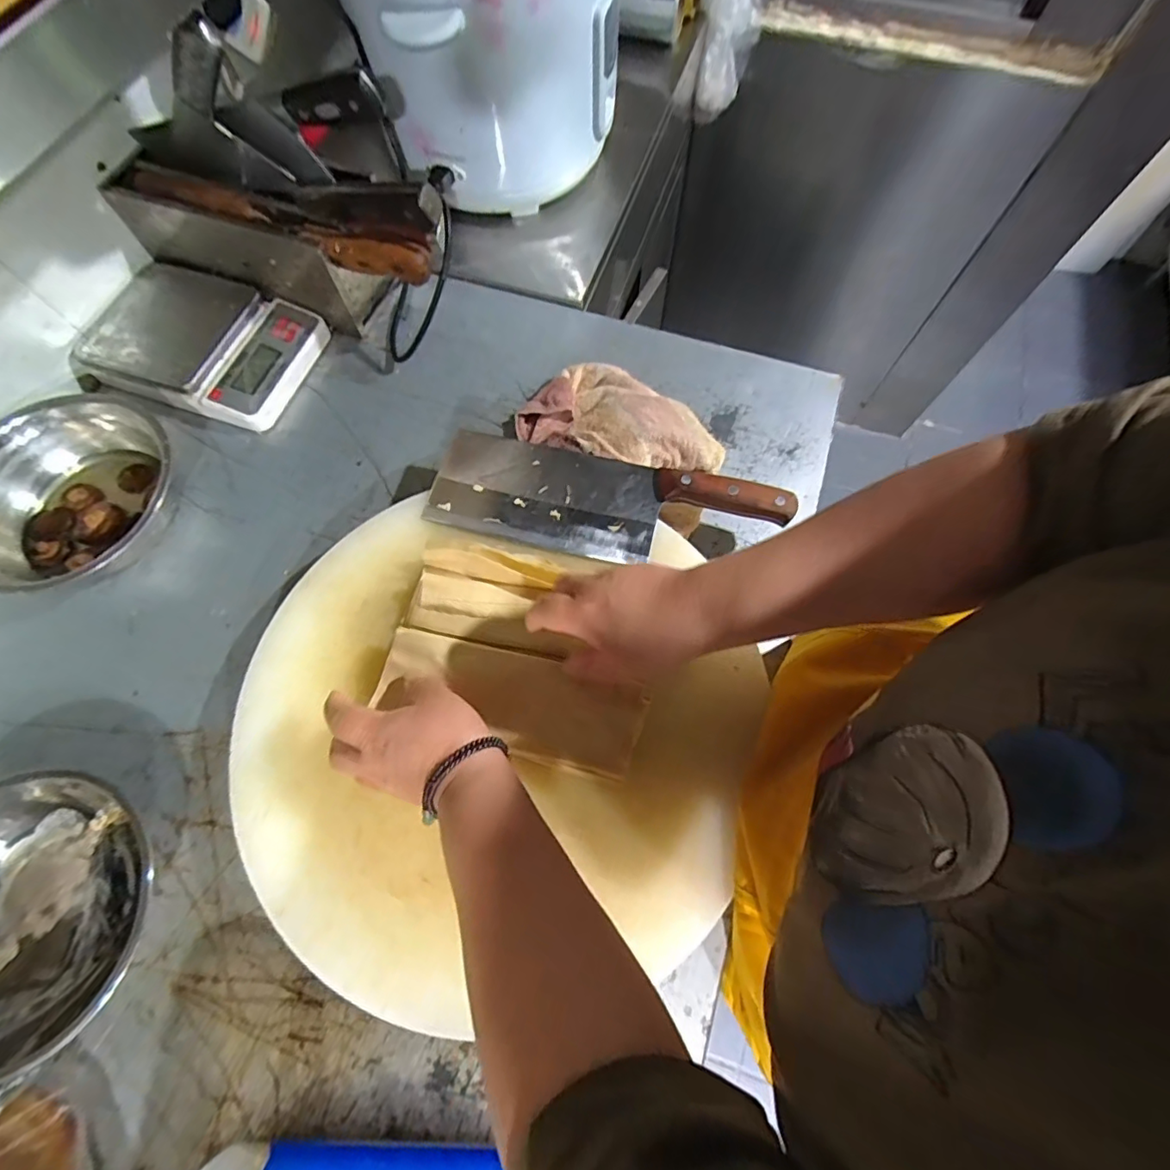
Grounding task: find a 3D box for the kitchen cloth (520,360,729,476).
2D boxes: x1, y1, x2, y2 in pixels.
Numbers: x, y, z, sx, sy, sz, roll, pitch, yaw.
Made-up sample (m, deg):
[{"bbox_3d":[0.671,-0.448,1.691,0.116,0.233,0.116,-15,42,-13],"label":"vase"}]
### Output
[{"bbox_3d":[0.040,-0.171,0.541,0.211,0.046,0.113,22,71,9],"label":"kitchen cloth"}]

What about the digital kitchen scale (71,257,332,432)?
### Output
[{"bbox_3d":[-0.420,-0.266,0.579,0.218,0.051,0.156,18,70,8],"label":"digital kitchen scale"}]

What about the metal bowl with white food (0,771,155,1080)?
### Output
[{"bbox_3d":[-0.414,0.243,0.377,0.149,0.071,0.184,-18,70,-6],"label":"metal bowl with white food"}]

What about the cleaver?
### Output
[{"bbox_3d":[0.020,-0.072,0.471,0.312,0.017,0.097,13,70,6],"label":"cleaver"}]

